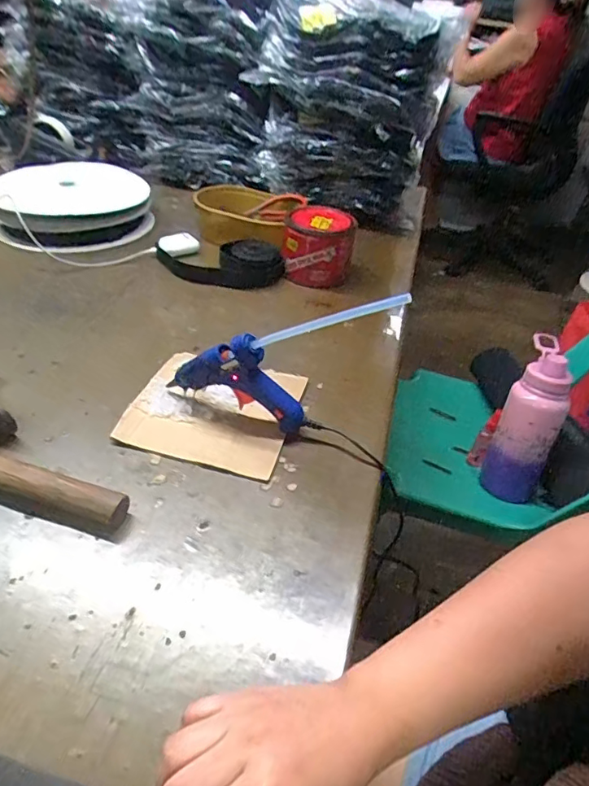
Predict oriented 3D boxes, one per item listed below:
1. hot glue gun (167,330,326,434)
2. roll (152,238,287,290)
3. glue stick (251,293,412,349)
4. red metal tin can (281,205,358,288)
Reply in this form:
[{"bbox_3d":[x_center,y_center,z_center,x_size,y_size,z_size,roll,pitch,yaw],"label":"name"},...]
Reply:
[{"bbox_3d":[-0.050,-0.012,0.491,0.144,0.098,0.021,12,40,10],"label":"hot glue gun"},{"bbox_3d":[-0.107,-0.192,0.757,0.179,0.043,0.086,-7,40,-14],"label":"roll"},{"bbox_3d":[0.024,-0.056,0.416,0.153,0.009,0.010,-11,25,40],"label":"glue stick"},{"bbox_3d":[0.037,-0.220,0.761,0.102,0.080,0.088,9,39,5],"label":"red metal tin can"}]

